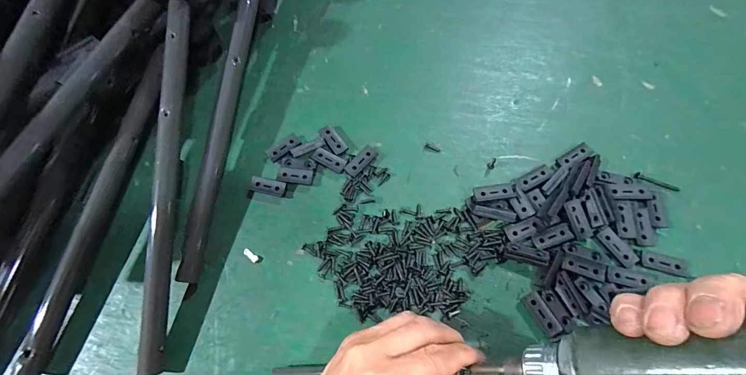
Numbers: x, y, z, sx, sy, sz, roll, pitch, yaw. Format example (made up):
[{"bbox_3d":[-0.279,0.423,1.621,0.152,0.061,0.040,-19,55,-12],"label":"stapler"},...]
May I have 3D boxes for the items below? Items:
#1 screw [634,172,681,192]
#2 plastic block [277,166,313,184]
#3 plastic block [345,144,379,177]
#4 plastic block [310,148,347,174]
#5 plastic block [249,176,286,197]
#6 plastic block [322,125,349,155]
[{"bbox_3d":[0.263,-0.006,0.325,0.040,0.004,0.008,19,70,9],"label":"screw"},{"bbox_3d":[-0.076,-0.011,0.343,0.032,0.004,0.014,6,68,4],"label":"plastic block"},{"bbox_3d":[-0.011,-0.026,0.348,0.015,0.005,0.035,41,75,16],"label":"plastic block"},{"bbox_3d":[-0.043,-0.028,0.348,0.034,0.004,0.014,27,71,12],"label":"plastic block"},{"bbox_3d":[-0.101,-0.001,0.341,0.032,0.009,0.014,11,69,7],"label":"plastic block"},{"bbox_3d":[-0.039,-0.047,0.356,0.015,0.005,0.032,-34,71,-11],"label":"plastic block"}]

